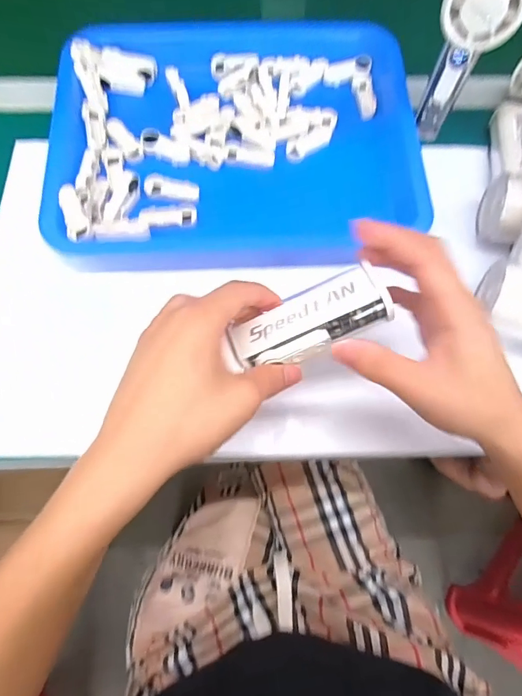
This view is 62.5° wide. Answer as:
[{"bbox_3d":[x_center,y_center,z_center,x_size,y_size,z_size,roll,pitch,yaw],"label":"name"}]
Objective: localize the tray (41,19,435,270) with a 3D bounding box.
[{"bbox_3d":[-0.025,-0.205,0.425,0.329,0.058,0.274,-2,69,-2],"label":"tray"}]

